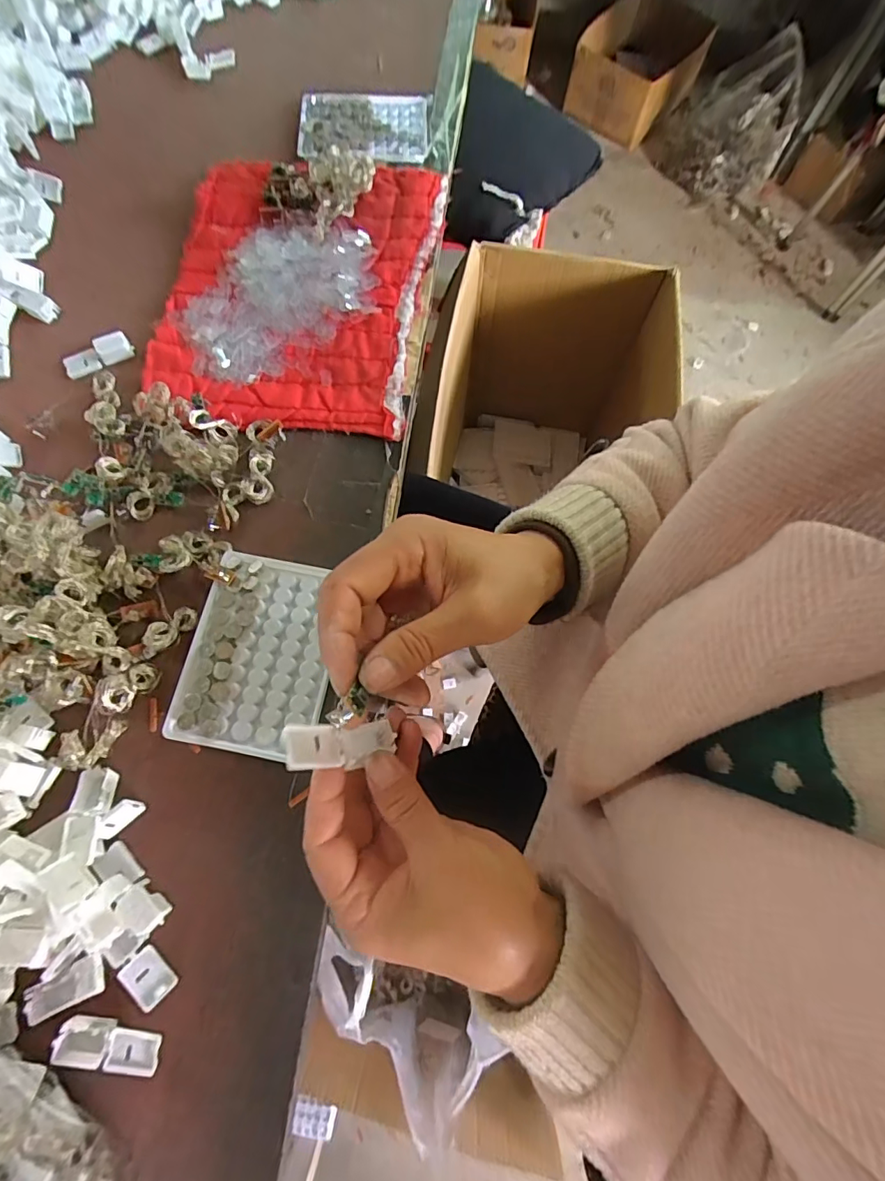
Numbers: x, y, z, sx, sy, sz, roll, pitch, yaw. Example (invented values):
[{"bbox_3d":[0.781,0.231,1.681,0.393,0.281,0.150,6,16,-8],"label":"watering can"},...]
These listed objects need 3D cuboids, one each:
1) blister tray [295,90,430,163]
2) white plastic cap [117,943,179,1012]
[{"bbox_3d":[-0.081,-0.487,0.519,0.132,0.010,0.105,4,72,1],"label":"blister tray"},{"bbox_3d":[-0.169,0.222,0.285,0.028,0.004,0.021,44,56,6],"label":"white plastic cap"}]

